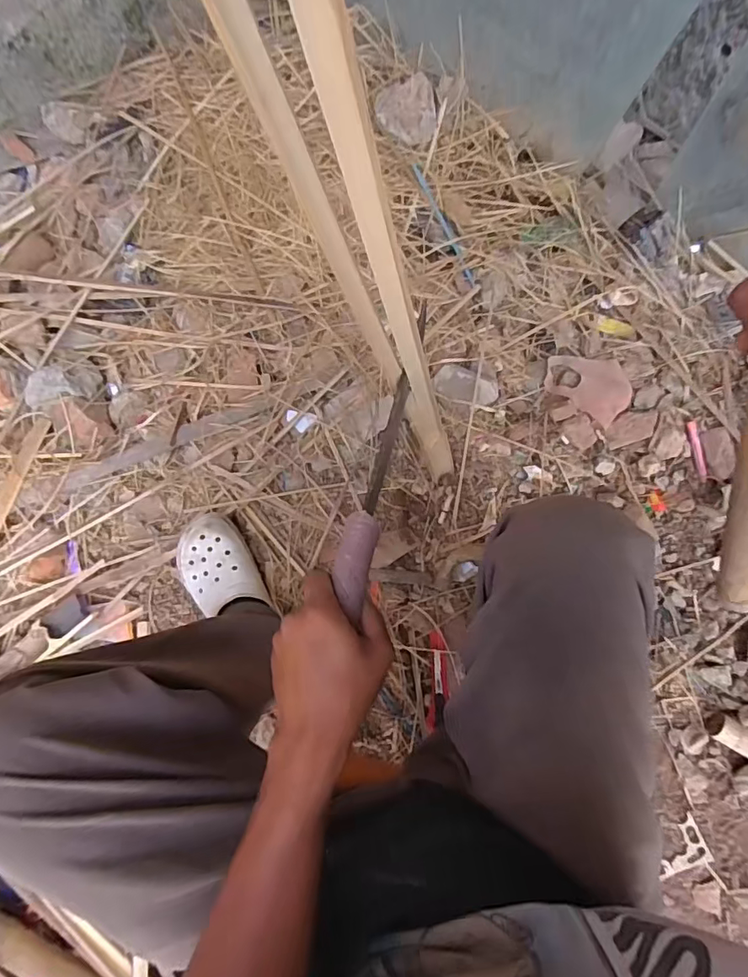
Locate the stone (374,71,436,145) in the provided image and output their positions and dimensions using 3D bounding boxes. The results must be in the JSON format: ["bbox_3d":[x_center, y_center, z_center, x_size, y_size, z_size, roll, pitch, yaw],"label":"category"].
[{"bbox_3d":[0.056,-0.655,0.877,0.097,0.026,0.122,-9,79,1],"label":"stone"}]

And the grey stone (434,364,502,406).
[{"bbox_3d":[0.148,-0.168,0.814,0.104,0.031,0.048,21,80,16],"label":"grey stone"}]

